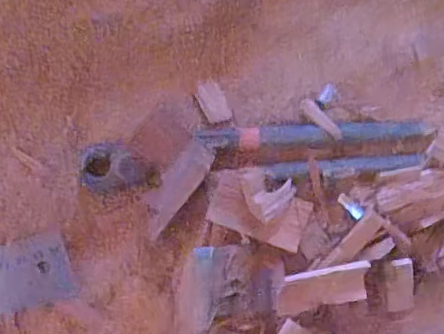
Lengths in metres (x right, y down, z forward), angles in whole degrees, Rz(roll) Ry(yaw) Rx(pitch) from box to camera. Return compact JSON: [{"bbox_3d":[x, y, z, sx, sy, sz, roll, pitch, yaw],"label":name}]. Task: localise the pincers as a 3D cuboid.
[{"bbox_3d":[0.026,-0.008,0.363,0.217,0.016,0.033,-3,94,-8],"label":"pincers"}]

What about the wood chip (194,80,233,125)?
[{"bbox_3d":[-0.005,-0.040,0.366,0.015,0.004,0.026,-31,98,-5],"label":"wood chip"}]

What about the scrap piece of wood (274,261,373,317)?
[{"bbox_3d":[0.064,0.076,0.375,0.062,0.006,0.029,-8,114,-17],"label":"scrap piece of wood"}]

